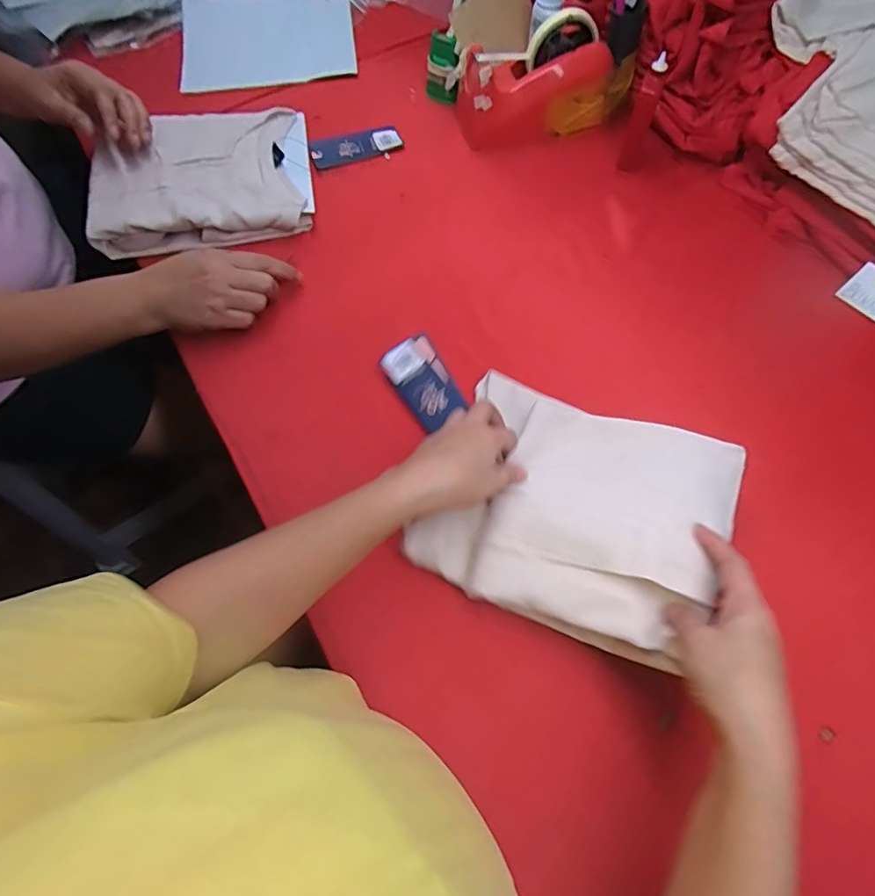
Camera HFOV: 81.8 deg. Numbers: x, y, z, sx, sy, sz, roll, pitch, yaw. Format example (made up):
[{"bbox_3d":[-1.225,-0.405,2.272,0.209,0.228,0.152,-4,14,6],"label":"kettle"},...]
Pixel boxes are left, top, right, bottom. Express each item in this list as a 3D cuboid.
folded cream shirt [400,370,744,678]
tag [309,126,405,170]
[{"bbox_3d":[0.114,0.048,0.435,0.225,0.049,0.198,25,69,11],"label":"folded cream shirt"},{"bbox_3d":[-0.107,-0.400,0.666,0.123,0.010,0.046,-23,68,-13],"label":"tag"}]

